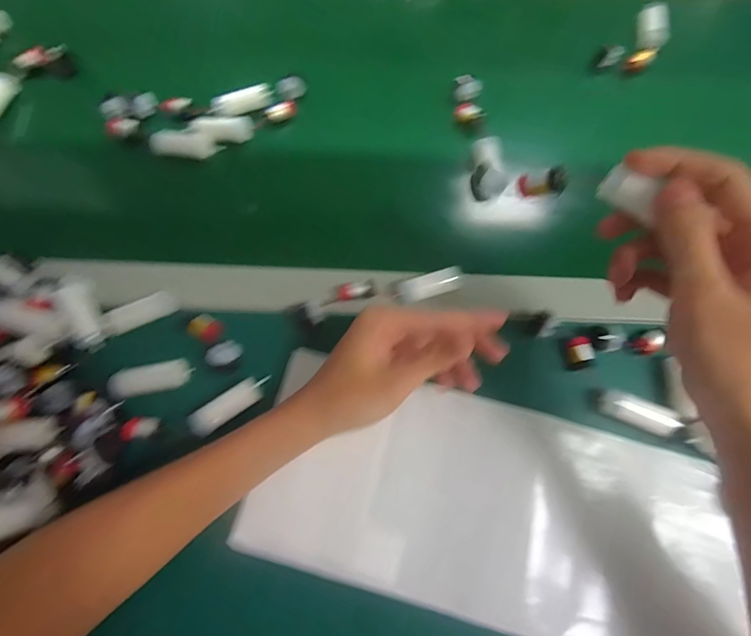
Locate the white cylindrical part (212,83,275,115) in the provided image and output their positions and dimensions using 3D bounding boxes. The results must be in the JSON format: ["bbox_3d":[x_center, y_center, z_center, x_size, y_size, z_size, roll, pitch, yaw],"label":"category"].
[{"bbox_3d":[-0.134,-0.222,0.415,0.062,0.015,0.014,-27,74,-11],"label":"white cylindrical part"}]

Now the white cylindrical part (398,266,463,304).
[{"bbox_3d":[0.048,-0.027,0.352,0.057,0.016,0.020,-18,72,-8],"label":"white cylindrical part"}]

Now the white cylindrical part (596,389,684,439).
[{"bbox_3d":[0.203,0.072,0.315,0.055,0.021,0.018,21,71,22],"label":"white cylindrical part"}]

